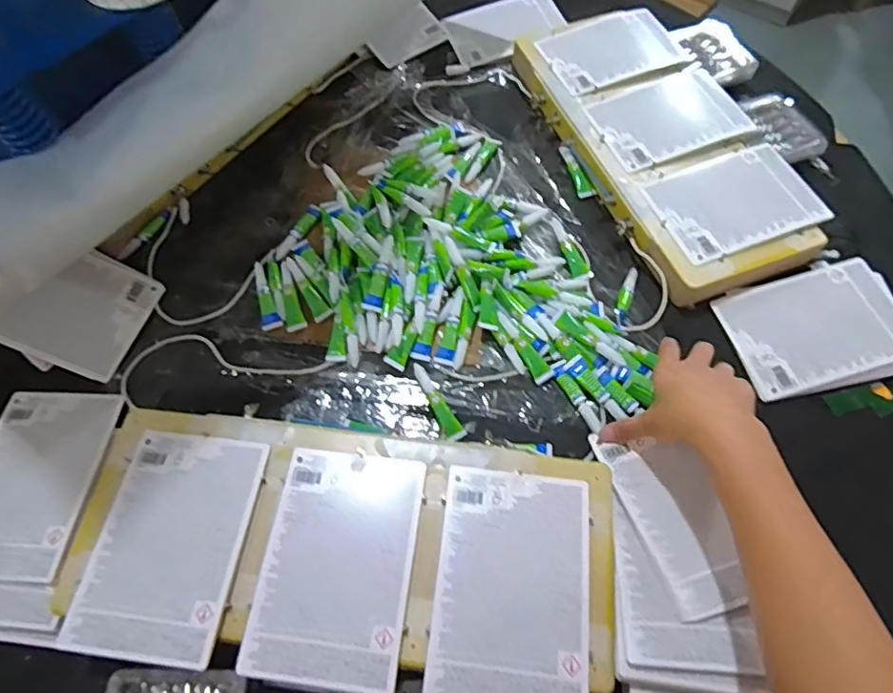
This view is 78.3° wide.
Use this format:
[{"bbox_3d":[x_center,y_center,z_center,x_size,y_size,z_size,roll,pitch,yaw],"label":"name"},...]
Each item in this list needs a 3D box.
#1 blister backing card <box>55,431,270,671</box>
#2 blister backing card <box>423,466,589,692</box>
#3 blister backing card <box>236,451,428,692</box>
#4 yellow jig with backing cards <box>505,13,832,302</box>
[{"bbox_3d":[-0.218,0.154,0.438,0.114,0.009,0.166,6,62,4],"label":"blister backing card"},{"bbox_3d":[0.050,0.182,0.421,0.113,0.005,0.169,6,62,4],"label":"blister backing card"},{"bbox_3d":[-0.083,0.169,0.431,0.114,0.008,0.167,6,62,4],"label":"blister backing card"},{"bbox_3d":[0.254,-0.243,0.651,0.203,0.044,0.406,-17,63,-8],"label":"yellow jig with backing cards"}]

